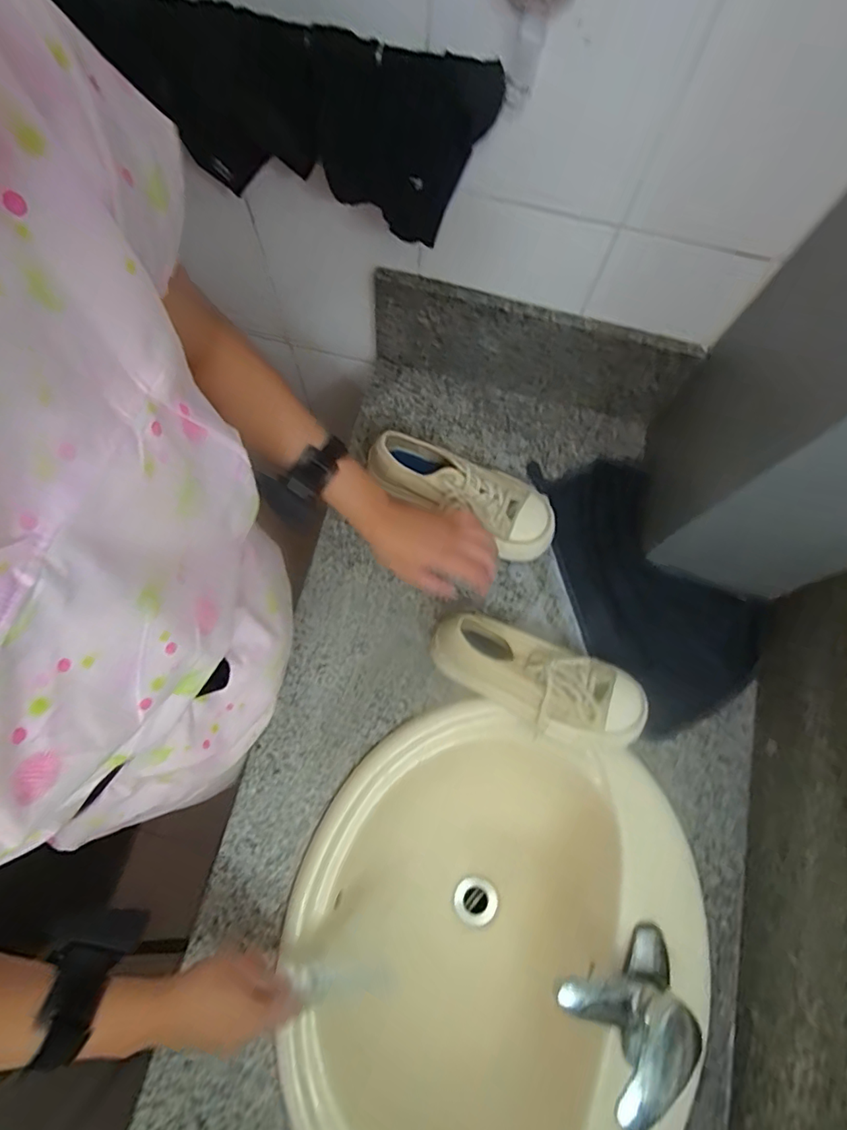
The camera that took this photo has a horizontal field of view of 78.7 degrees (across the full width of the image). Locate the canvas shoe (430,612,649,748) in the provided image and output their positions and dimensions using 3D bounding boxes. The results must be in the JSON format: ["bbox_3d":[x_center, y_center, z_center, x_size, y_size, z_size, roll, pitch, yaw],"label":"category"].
[{"bbox_3d":[0.132,0.139,0.608,0.256,0.066,0.102,19,78,5],"label":"canvas shoe"}]

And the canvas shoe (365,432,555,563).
[{"bbox_3d":[0.054,-0.095,0.668,0.243,0.082,0.095,26,79,6],"label":"canvas shoe"}]

